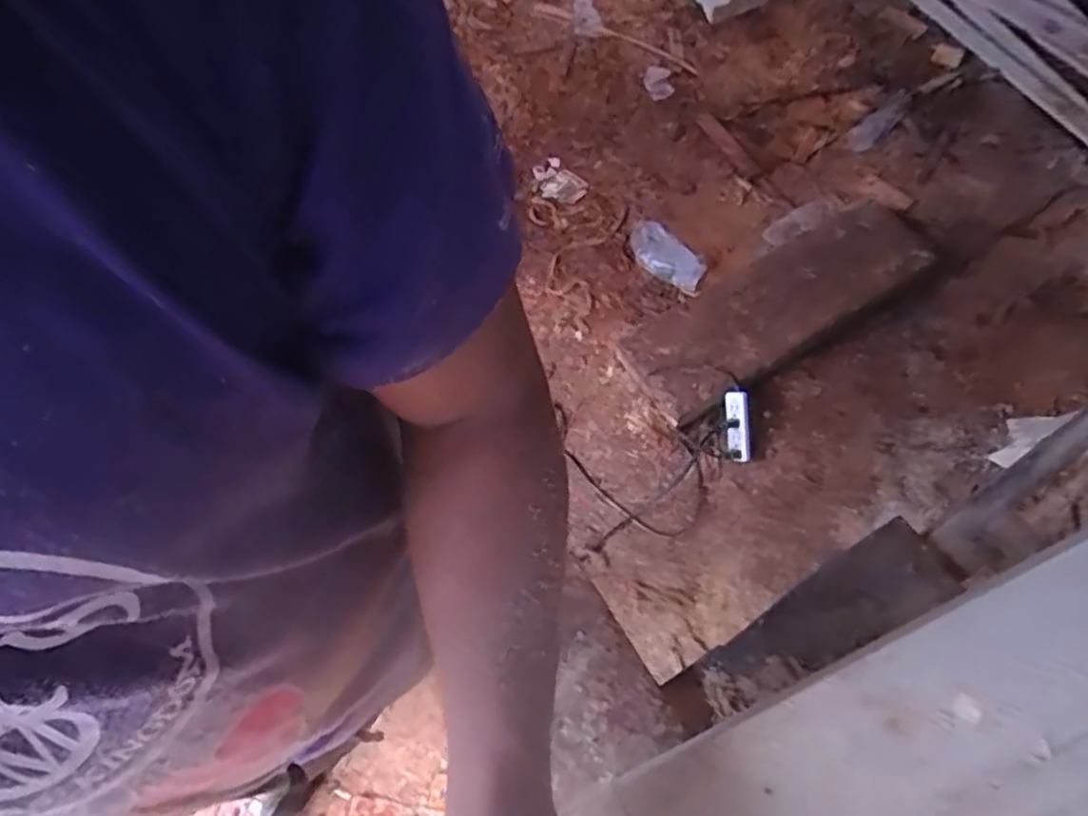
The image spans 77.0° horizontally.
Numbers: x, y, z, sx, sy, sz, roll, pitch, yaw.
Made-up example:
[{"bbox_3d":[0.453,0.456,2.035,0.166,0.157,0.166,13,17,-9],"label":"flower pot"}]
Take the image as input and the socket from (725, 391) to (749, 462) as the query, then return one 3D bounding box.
[{"bbox_3d":[0.387,0.037,1.357,0.040,0.026,0.140,-8,99,-3],"label":"socket"}]

